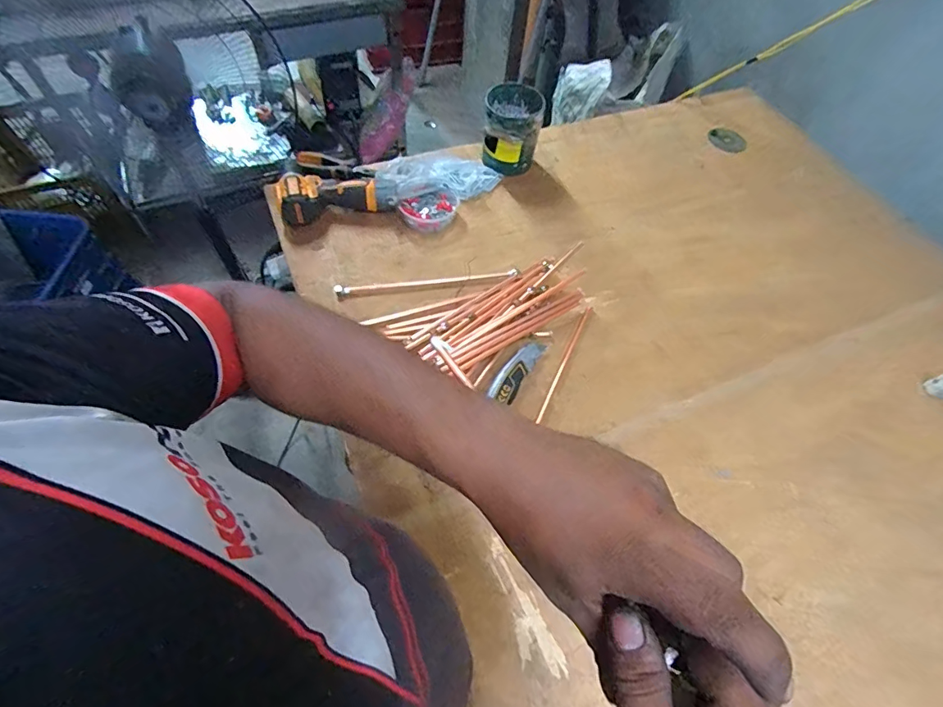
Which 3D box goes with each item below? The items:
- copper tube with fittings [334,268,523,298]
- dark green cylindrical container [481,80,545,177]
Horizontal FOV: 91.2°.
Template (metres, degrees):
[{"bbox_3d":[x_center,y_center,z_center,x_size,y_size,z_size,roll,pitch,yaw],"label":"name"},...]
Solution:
[{"bbox_3d":[-0.072,-0.123,0.778,0.306,0.015,0.026,-6,60,-8],"label":"copper tube with fittings"},{"bbox_3d":[0.080,-0.443,0.915,0.105,0.132,0.113,2,59,-3],"label":"dark green cylindrical container"}]

